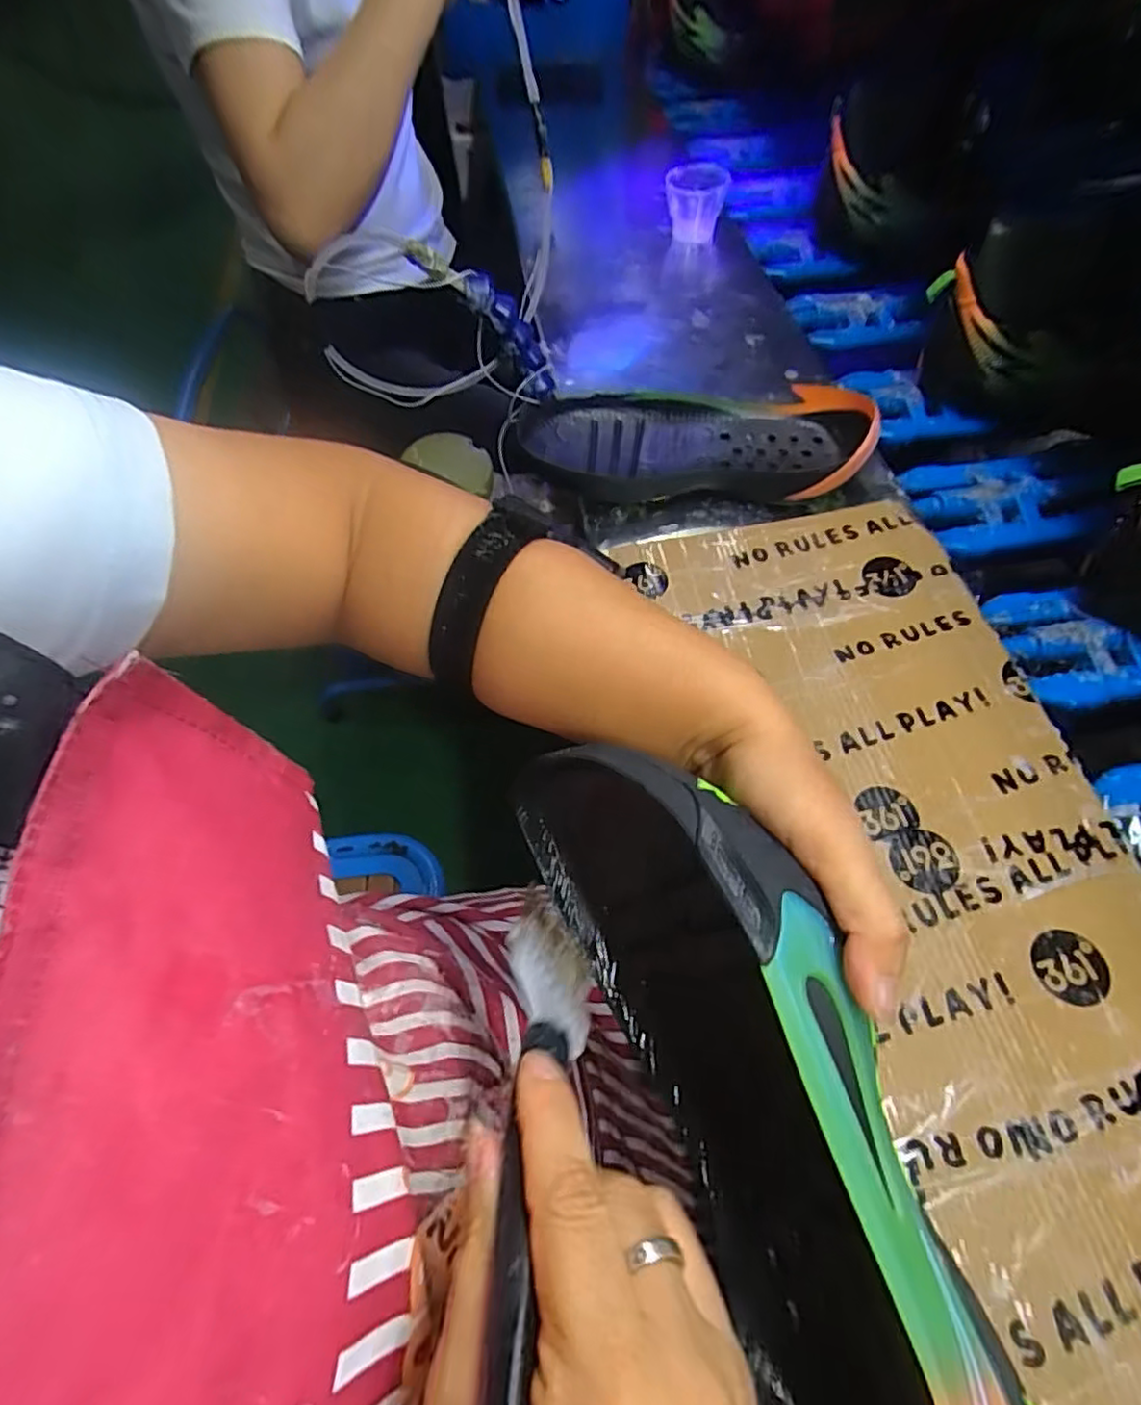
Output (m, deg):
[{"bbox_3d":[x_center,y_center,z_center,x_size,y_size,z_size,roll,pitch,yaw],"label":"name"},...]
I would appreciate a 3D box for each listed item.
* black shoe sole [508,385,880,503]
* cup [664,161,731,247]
[{"bbox_3d":[0.084,-0.199,0.484,0.257,0.047,0.098,3,59,4],"label":"black shoe sole"},{"bbox_3d":[0.129,-0.522,0.681,0.057,0.069,0.052,-1,59,1],"label":"cup"}]

